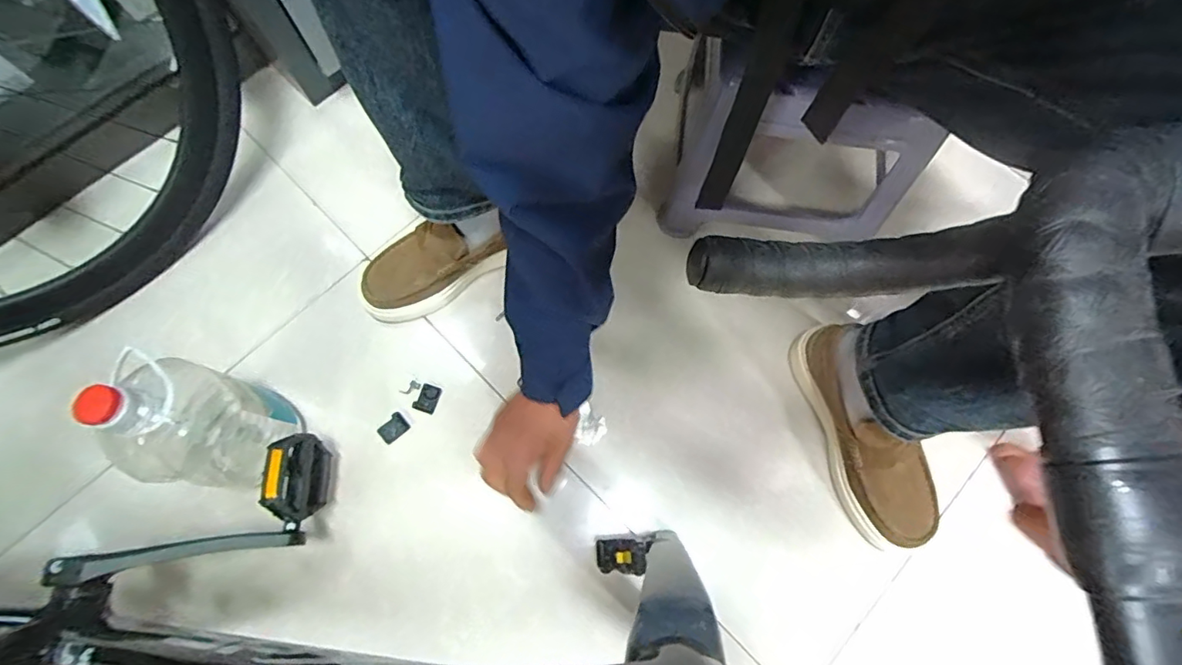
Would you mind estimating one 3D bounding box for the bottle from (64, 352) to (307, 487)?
[{"bbox_3d":[-0.424,0.097,0.568,0.109,0.235,0.116,23,74,7],"label":"bottle"}]

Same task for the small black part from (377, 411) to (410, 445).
[{"bbox_3d":[-0.253,0.122,0.679,0.026,0.005,0.035,42,77,12],"label":"small black part"}]

